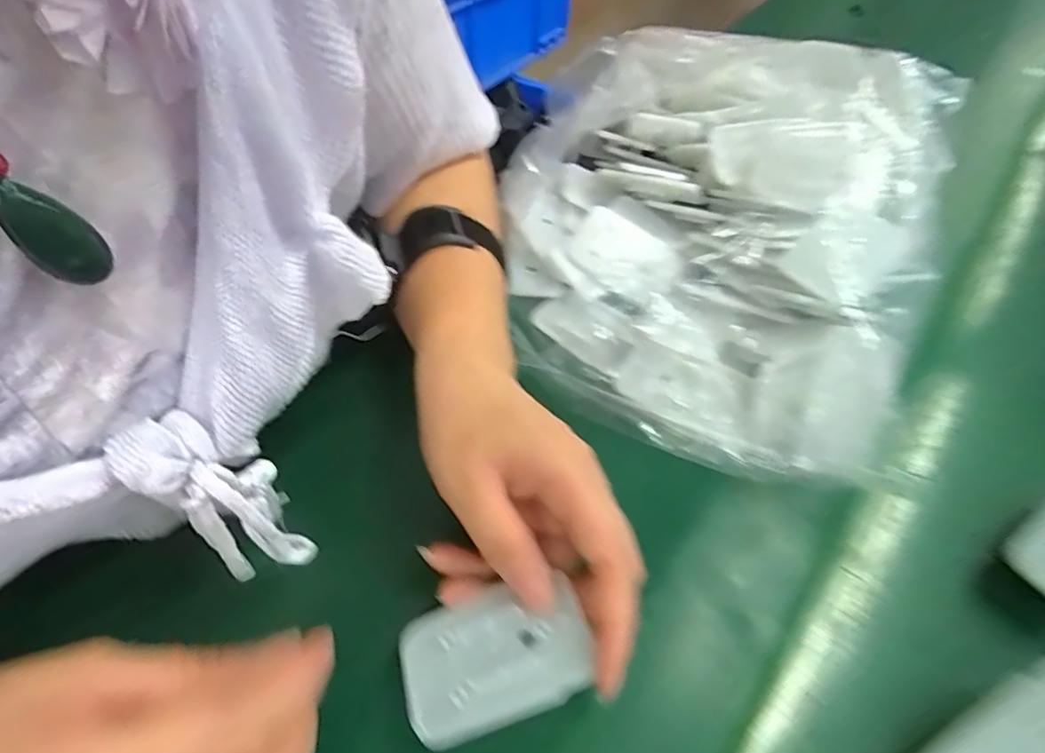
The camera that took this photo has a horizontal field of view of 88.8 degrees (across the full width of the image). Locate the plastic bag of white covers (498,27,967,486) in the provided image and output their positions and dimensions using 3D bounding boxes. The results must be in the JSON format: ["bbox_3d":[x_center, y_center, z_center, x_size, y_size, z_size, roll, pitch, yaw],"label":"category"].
[{"bbox_3d":[0.107,-0.106,0.325,0.237,0.083,0.298,20,56,14],"label":"plastic bag of white covers"}]

